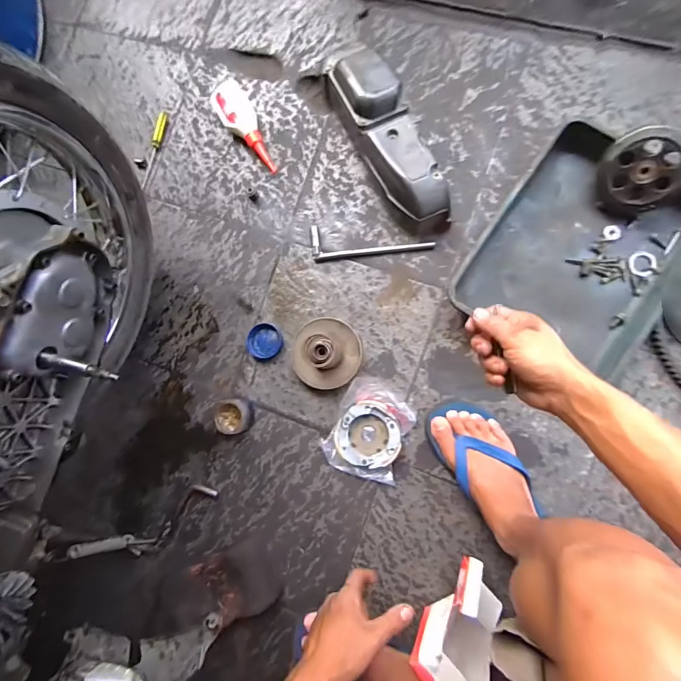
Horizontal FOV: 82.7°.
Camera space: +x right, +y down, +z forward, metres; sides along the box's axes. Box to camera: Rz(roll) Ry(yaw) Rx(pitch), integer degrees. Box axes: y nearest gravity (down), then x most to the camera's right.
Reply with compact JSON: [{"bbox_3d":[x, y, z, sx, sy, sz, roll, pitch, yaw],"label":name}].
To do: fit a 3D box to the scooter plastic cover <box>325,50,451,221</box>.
[{"bbox_3d":[0.079,-0.338,0.645,0.097,0.093,0.319,-27,82,6],"label":"scooter plastic cover"}]

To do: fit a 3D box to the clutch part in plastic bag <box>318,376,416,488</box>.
[{"bbox_3d":[0.049,0.151,0.643,0.126,0.029,0.155,26,90,10],"label":"clutch part in plastic bag"}]

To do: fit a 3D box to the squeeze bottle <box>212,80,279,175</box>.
[{"bbox_3d":[-0.177,-0.403,0.719,0.063,0.031,0.208,-33,82,5],"label":"squeeze bottle"}]

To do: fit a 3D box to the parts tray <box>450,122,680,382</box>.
[{"bbox_3d":[0.369,-0.135,0.604,0.275,0.055,0.344,32,91,10],"label":"parts tray"}]

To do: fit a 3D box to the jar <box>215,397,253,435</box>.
[{"bbox_3d":[-0.183,0.130,0.668,0.059,0.033,0.059,-1,86,9],"label":"jar"}]

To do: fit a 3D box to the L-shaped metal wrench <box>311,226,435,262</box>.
[{"bbox_3d":[0.054,-0.178,0.677,0.211,0.012,0.061,-4,85,8],"label":"L-shaped metal wrench"}]

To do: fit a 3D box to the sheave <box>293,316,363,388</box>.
[{"bbox_3d":[-0.025,0.022,0.647,0.111,0.062,0.116,-1,86,9],"label":"sheave"}]

